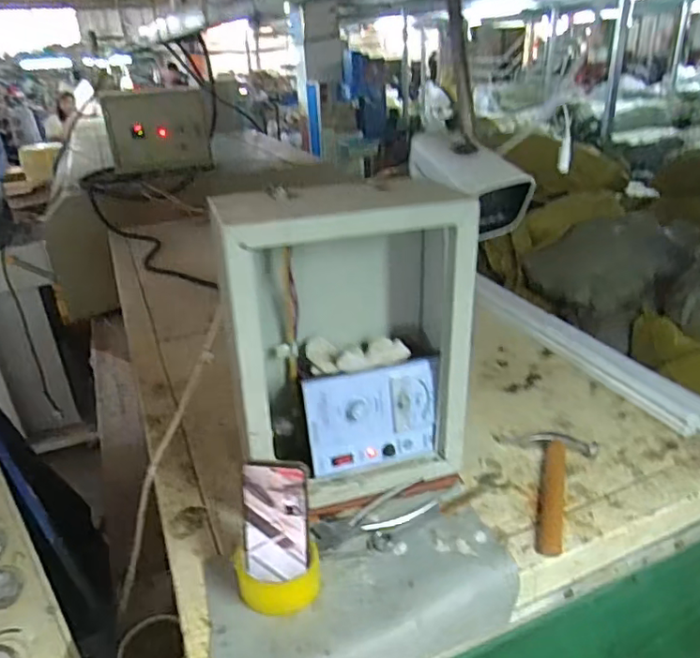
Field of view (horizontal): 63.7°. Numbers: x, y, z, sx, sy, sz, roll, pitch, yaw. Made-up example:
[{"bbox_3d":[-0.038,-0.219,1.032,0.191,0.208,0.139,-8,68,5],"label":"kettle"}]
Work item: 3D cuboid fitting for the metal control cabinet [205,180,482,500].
[{"bbox_3d":[-0.003,0.023,0.780,0.316,0.403,0.216,-10,26,-14],"label":"metal control cabinet"}]

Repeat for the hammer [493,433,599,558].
[{"bbox_3d":[0.259,0.217,0.788,0.137,0.027,0.229,9,28,24],"label":"hammer"}]

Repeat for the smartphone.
[{"bbox_3d":[-0.085,0.220,0.645,0.076,0.144,0.009,0,13,6],"label":"smartphone"}]

